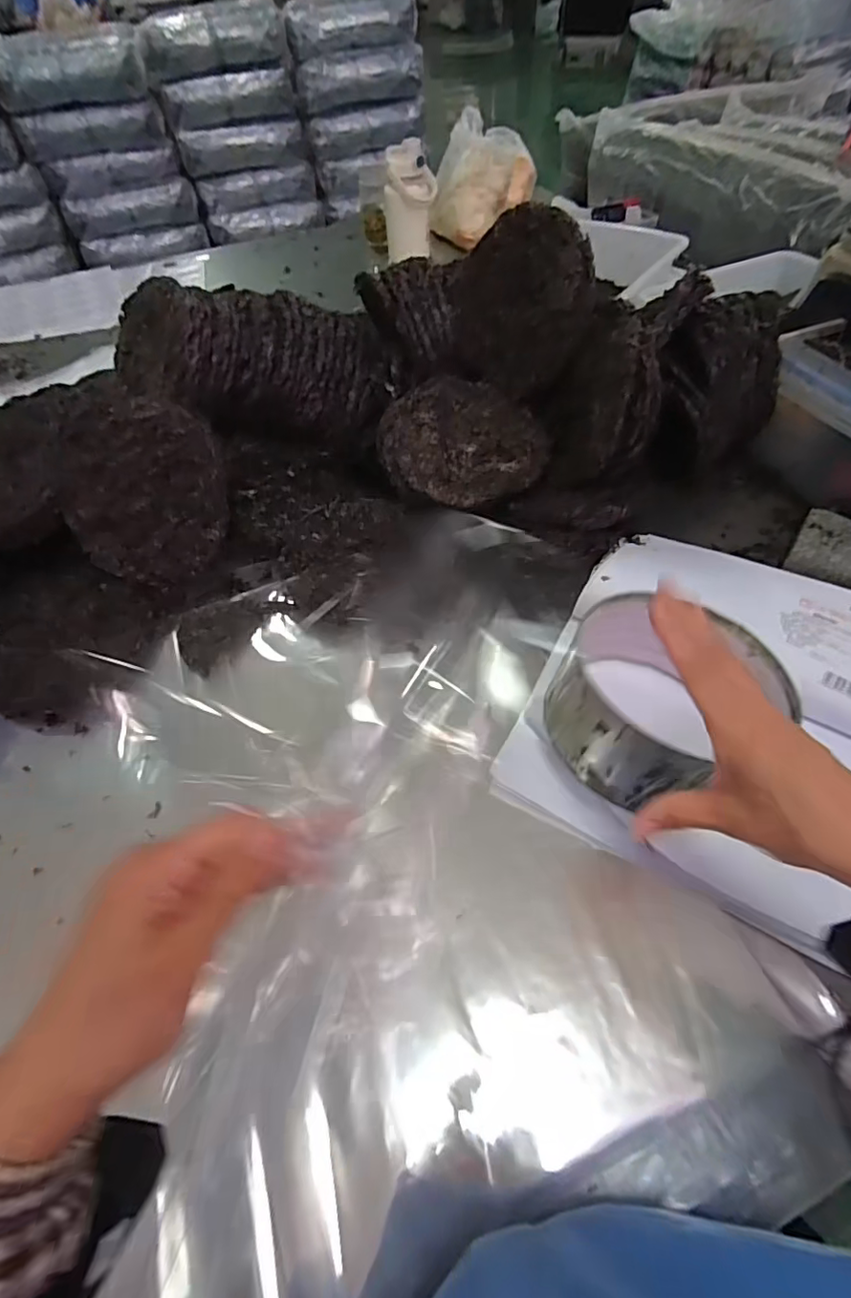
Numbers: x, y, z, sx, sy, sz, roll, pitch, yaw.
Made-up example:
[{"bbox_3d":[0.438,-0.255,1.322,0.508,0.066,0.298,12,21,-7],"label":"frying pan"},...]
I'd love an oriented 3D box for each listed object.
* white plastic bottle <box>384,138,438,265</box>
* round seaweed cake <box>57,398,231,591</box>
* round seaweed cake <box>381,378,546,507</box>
[{"bbox_3d":[-0.035,-1.014,1.264,0.121,0.202,0.123,-2,54,1],"label":"white plastic bottle"},{"bbox_3d":[-0.330,-0.182,0.649,0.192,0.207,0.032,14,16,-1],"label":"round seaweed cake"},{"bbox_3d":[0.054,-0.266,0.719,0.198,0.033,0.184,3,70,-7],"label":"round seaweed cake"}]

